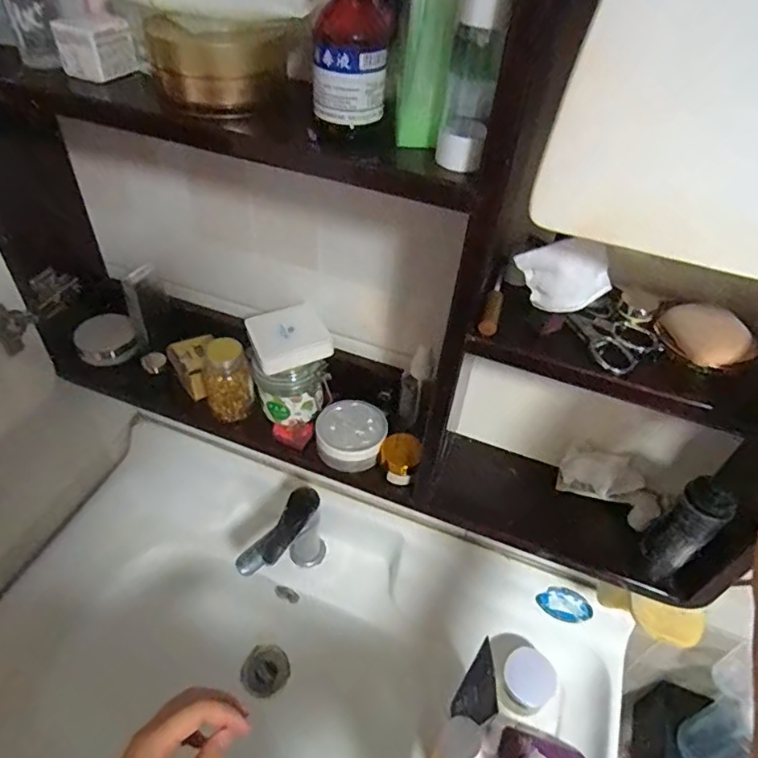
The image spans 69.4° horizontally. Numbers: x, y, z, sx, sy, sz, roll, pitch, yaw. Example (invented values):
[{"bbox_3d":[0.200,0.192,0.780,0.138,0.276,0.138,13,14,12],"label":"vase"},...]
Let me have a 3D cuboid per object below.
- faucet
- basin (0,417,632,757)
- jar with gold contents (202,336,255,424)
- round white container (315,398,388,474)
[{"bbox_3d":[-0.132,0.242,0.769,0.047,0.179,0.136,34,51,26],"label":"faucet"},{"bbox_3d":[-0.110,0.401,0.726,0.791,0.244,0.471,17,46,12],"label":"basin"},{"bbox_3d":[-0.164,0.001,0.595,0.050,0.087,0.046,3,45,-3],"label":"jar with gold contents"},{"bbox_3d":[-0.030,0.061,0.590,0.075,0.042,0.069,13,45,8],"label":"round white container"}]

